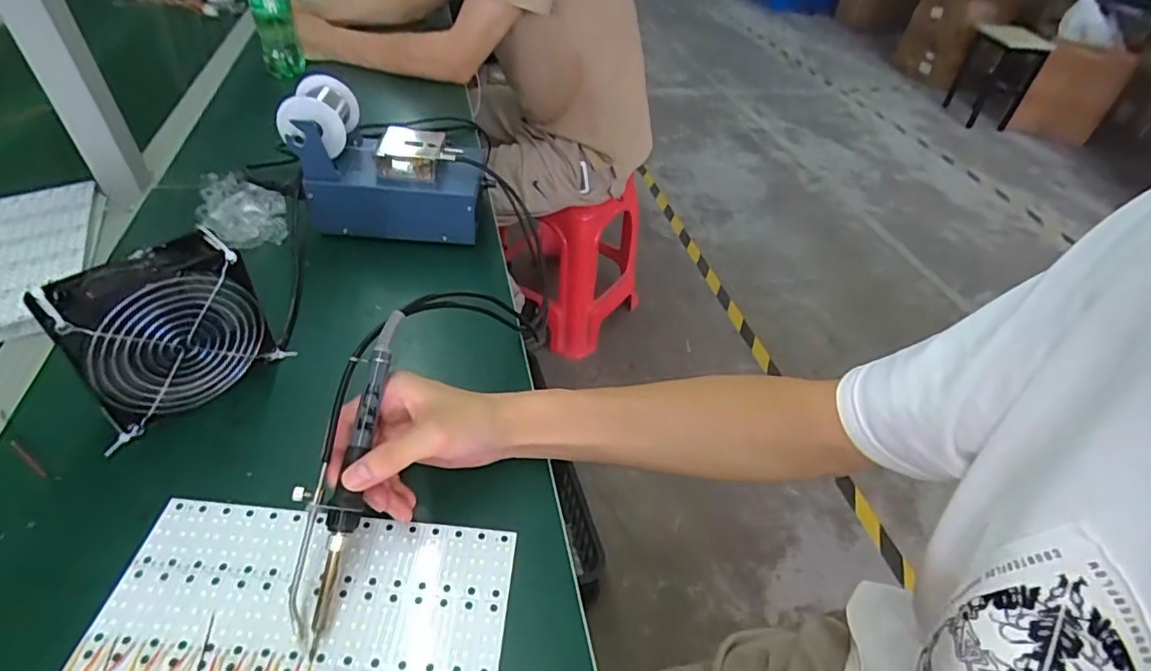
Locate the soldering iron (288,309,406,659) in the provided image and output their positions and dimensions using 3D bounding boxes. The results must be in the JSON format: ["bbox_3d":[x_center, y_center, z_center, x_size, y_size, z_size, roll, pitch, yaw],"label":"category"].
[{"bbox_3d":[-0.149,0.081,0.353,0.036,0.019,0.211,7,70,0],"label":"soldering iron"}]

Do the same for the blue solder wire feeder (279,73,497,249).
[{"bbox_3d":[-0.200,-0.185,0.608,0.192,0.133,0.108,7,44,-1],"label":"blue solder wire feeder"}]

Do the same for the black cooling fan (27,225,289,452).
[{"bbox_3d":[-0.300,0.000,0.412,0.054,0.117,0.127,29,48,21],"label":"black cooling fan"}]

